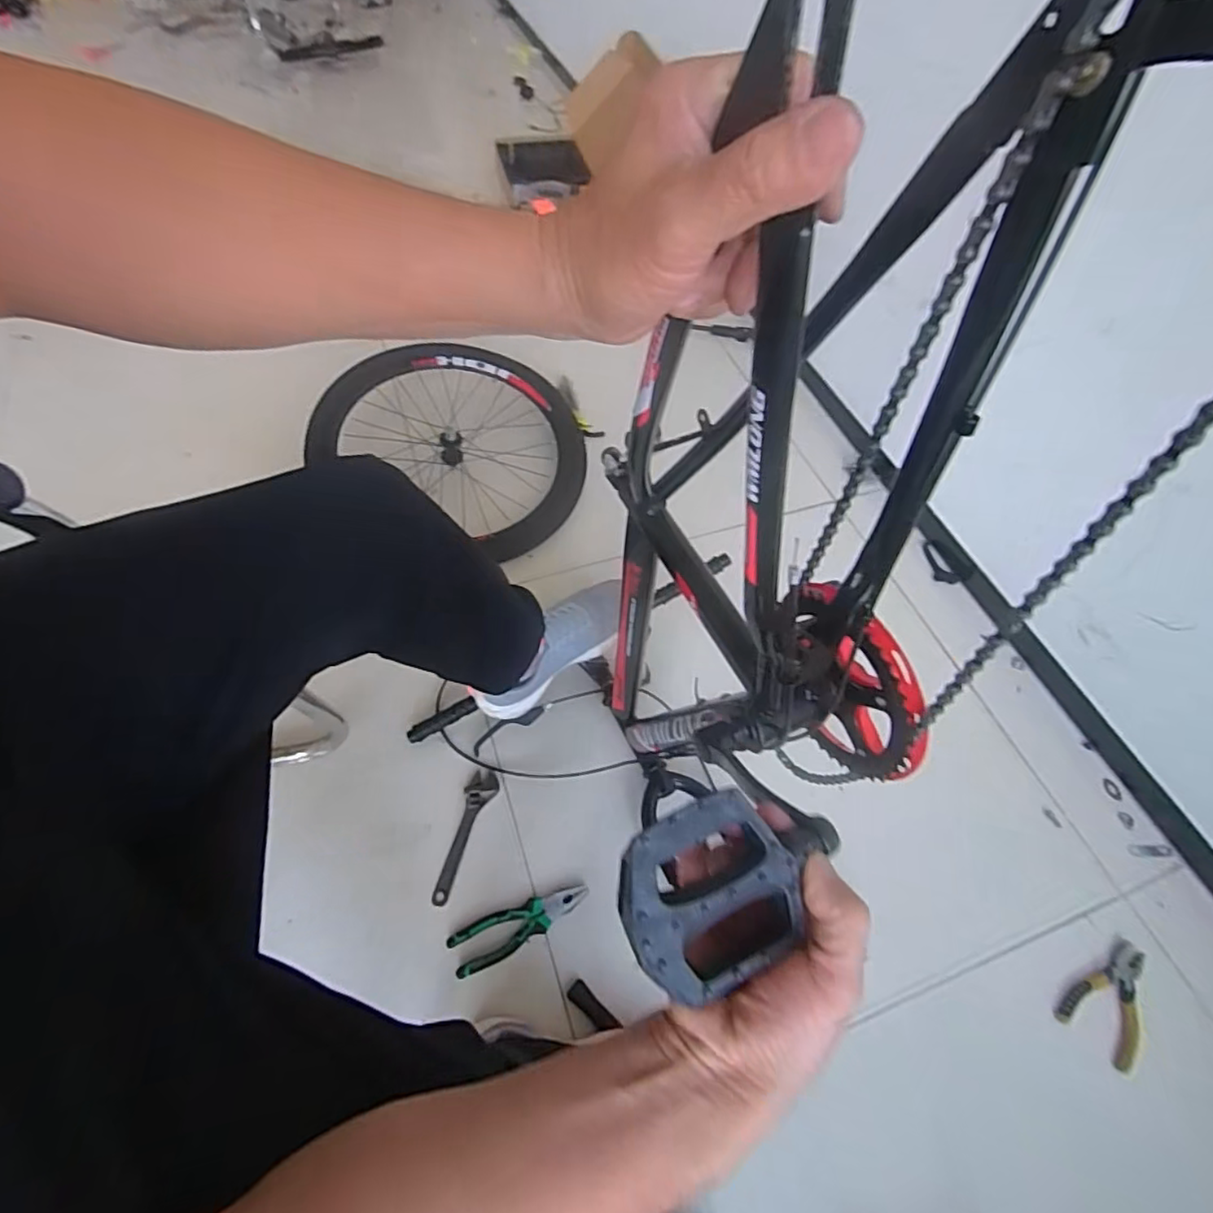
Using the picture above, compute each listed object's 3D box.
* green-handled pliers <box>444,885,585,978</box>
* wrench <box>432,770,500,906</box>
[{"bbox_3d":[-0.115,0.425,0.830,0.187,0.014,0.055,-20,61,-16],"label":"green-handled pliers"},{"bbox_3d":[-0.211,0.331,0.899,0.046,0.011,0.186,19,58,8],"label":"wrench"}]

